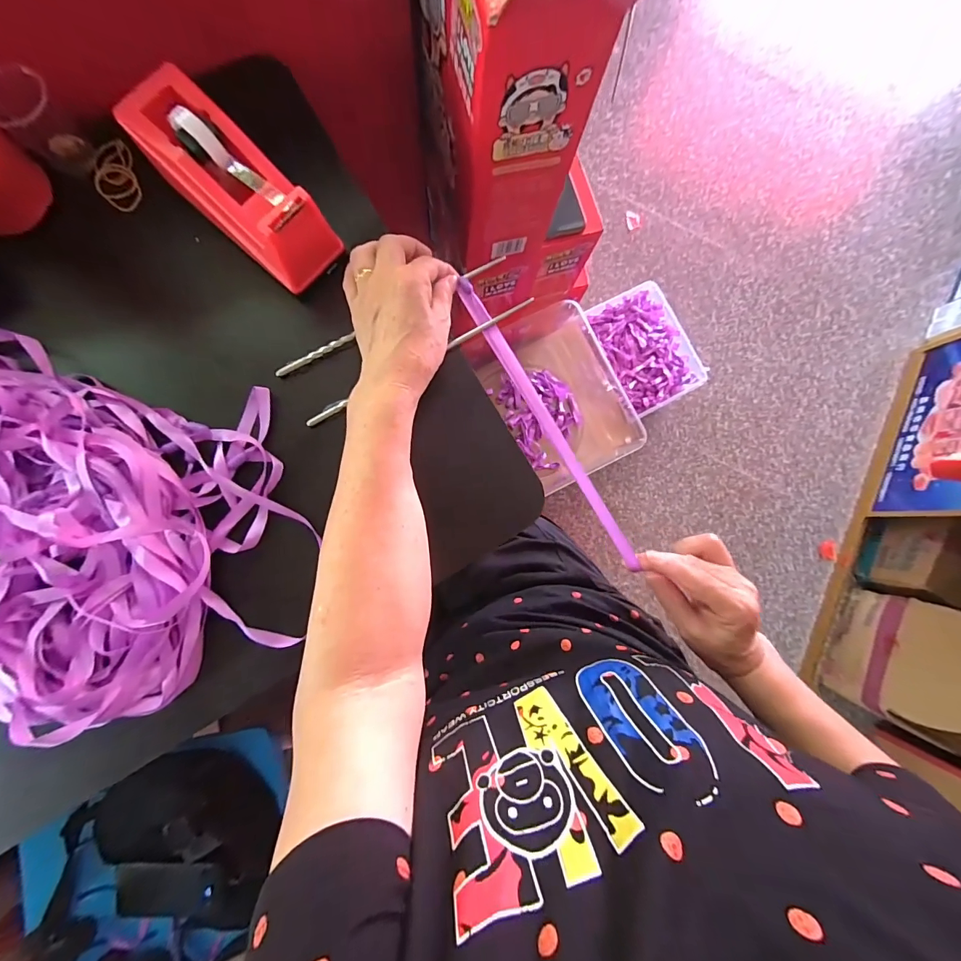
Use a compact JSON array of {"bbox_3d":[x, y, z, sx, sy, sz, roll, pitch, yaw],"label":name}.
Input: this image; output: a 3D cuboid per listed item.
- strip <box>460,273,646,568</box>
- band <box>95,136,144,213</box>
[{"bbox_3d":[0.057,-0.052,0.346,0.013,0.012,0.279,-29,84,-7],"label":"strip"},{"bbox_3d":[-0.314,-0.260,0.347,0.032,0.011,0.062,-18,86,-6],"label":"band"}]

